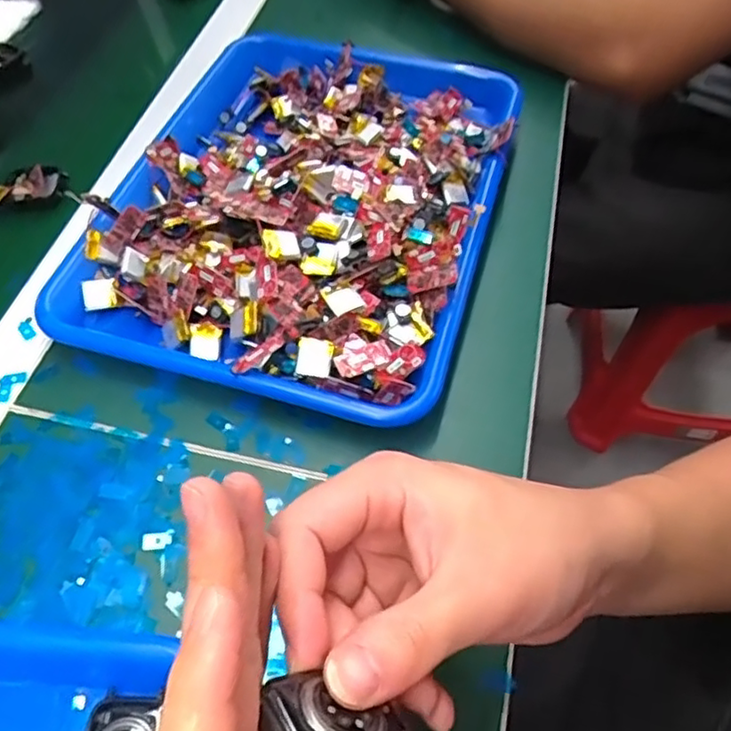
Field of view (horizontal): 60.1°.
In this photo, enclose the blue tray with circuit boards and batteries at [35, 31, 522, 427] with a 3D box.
[{"bbox_3d":[-0.040,-0.129,0.448,0.259,0.052,0.336,14,59,10],"label":"blue tray with circuit boards and batteries"}]

